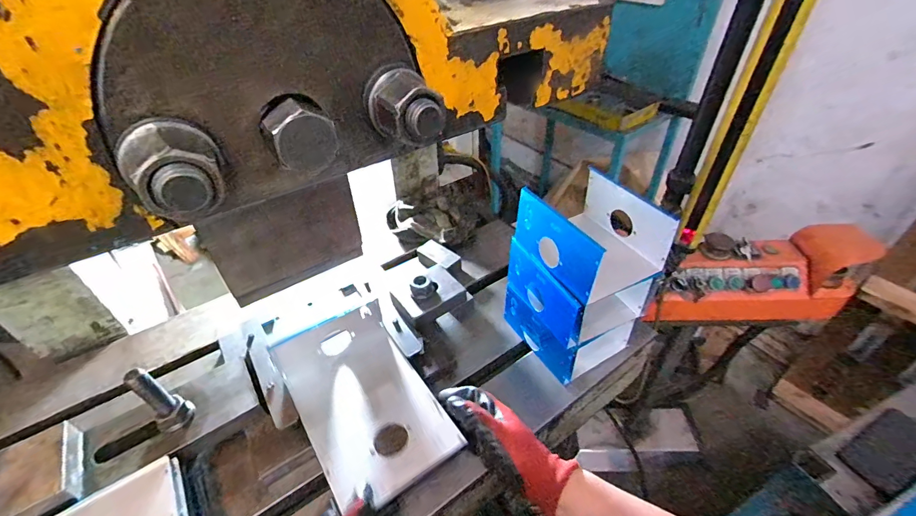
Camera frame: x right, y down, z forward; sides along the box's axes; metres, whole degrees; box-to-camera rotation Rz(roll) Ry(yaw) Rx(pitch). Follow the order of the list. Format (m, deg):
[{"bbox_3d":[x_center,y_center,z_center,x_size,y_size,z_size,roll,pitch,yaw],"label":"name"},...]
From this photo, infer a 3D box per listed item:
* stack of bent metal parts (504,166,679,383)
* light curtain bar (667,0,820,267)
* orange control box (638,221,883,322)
[{"bbox_3d":[0.167,0.032,0.564,0.137,0.254,0.145,-21,43,-20],"label":"stack of bent metal parts"},{"bbox_3d":[0.326,-0.147,0.463,0.038,0.382,0.031,23,47,28],"label":"light curtain bar"},{"bbox_3d":[0.642,0.034,0.871,0.439,0.187,0.126,1,40,5],"label":"orange control box"}]

